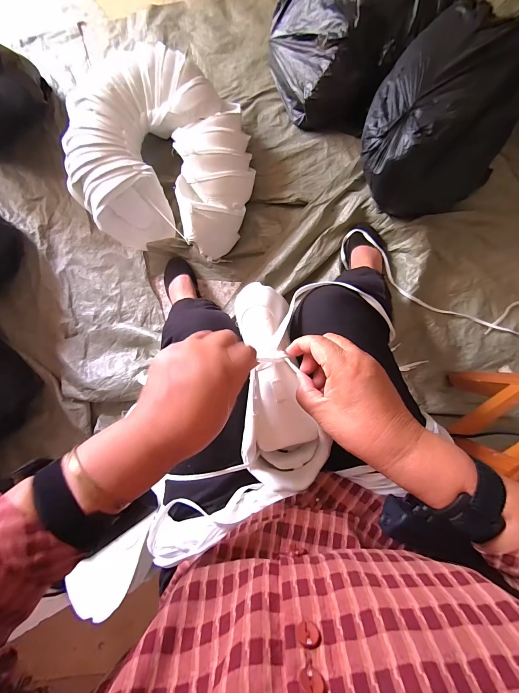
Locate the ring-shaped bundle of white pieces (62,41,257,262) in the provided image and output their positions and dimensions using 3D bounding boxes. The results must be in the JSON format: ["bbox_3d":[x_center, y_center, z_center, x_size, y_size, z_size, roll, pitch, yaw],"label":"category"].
[{"bbox_3d":[-0.253,-0.490,0.758,0.454,0.138,0.435,12,90,6],"label":"ring-shaped bundle of white pieces"}]

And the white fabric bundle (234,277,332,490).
[{"bbox_3d":[0.018,0.044,0.346,0.093,0.049,0.244,-9,86,5],"label":"white fabric bundle"}]

